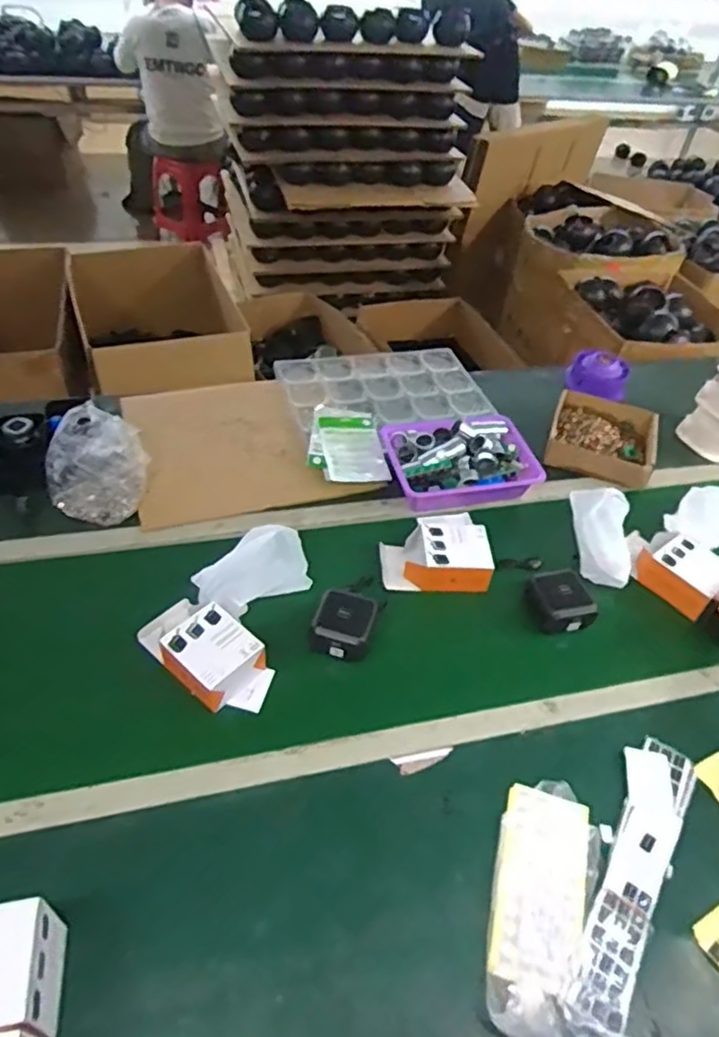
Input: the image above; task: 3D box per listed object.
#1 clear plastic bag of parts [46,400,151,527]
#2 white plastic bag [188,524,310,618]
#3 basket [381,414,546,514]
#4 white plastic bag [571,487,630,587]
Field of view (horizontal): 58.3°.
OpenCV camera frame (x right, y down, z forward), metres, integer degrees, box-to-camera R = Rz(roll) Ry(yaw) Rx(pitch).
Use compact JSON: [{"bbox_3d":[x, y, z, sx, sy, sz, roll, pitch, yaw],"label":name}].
[{"bbox_3d":[-0.466,-0.099,1.144,0.159,0.101,0.201,1,46,-7],"label":"clear plastic bag of parts"},{"bbox_3d":[-0.169,0.081,1.035,0.183,0.054,0.116,-23,53,-27],"label":"white plastic bag"},{"bbox_3d":[0.192,-0.126,1.264,0.273,0.075,0.215,-7,47,-14],"label":"basket"},{"bbox_3d":[0.441,0.031,1.153,0.086,0.067,0.195,5,60,-2],"label":"white plastic bag"}]

